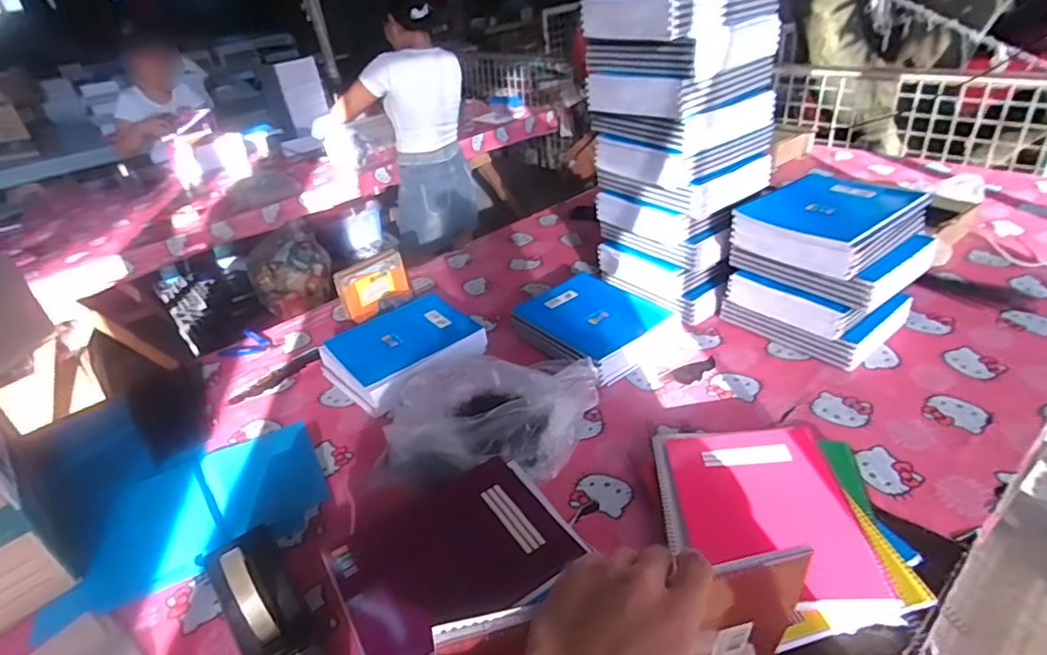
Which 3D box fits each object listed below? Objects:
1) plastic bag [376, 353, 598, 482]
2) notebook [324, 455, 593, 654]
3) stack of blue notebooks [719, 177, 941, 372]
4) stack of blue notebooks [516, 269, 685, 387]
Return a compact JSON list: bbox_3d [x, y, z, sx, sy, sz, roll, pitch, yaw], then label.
[{"bbox_3d":[-0.073,0.135,0.899,0.354,0.111,0.253,3,34,17],"label":"plastic bag"},{"bbox_3d":[-0.081,0.262,0.679,0.259,0.015,0.216,-24,36,-23],"label":"notebook"},{"bbox_3d":[0.554,-0.106,1.063,0.259,0.251,0.241,-26,37,-26],"label":"stack of blue notebooks"},{"bbox_3d":[0.136,-0.006,1.121,0.235,0.063,0.281,-29,38,-29],"label":"stack of blue notebooks"}]

